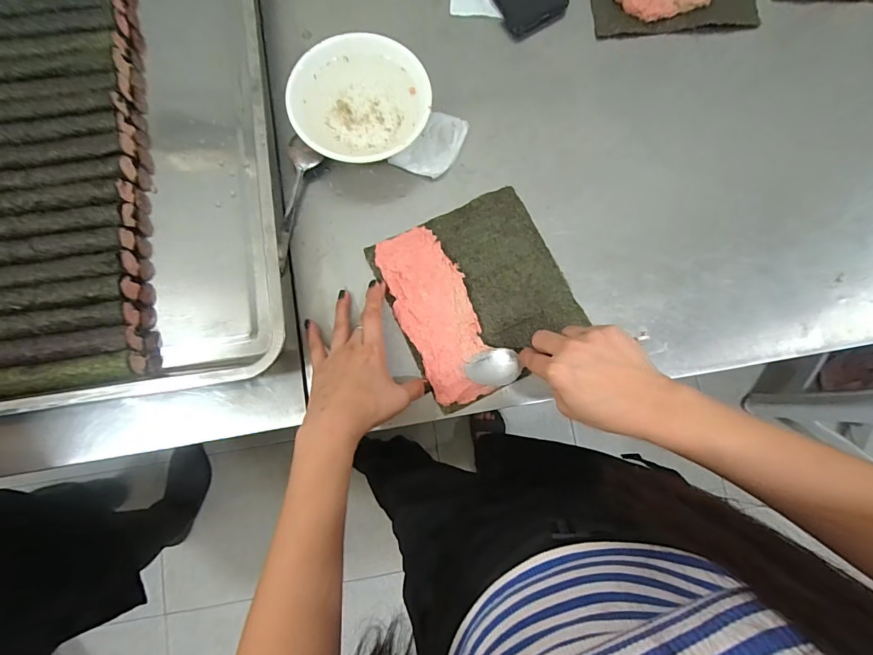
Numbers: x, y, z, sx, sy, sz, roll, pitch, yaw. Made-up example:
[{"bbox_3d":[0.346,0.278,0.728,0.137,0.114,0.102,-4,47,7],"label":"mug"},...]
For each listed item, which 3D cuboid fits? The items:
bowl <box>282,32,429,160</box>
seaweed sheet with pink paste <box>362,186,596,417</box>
[{"bbox_3d":[-0.081,-0.240,0.455,0.147,0.046,0.139,0,82,-3],"label":"bowl"},{"bbox_3d":[0.047,-0.036,0.439,0.178,0.012,0.189,-25,83,-6],"label":"seaweed sheet with pink paste"}]

